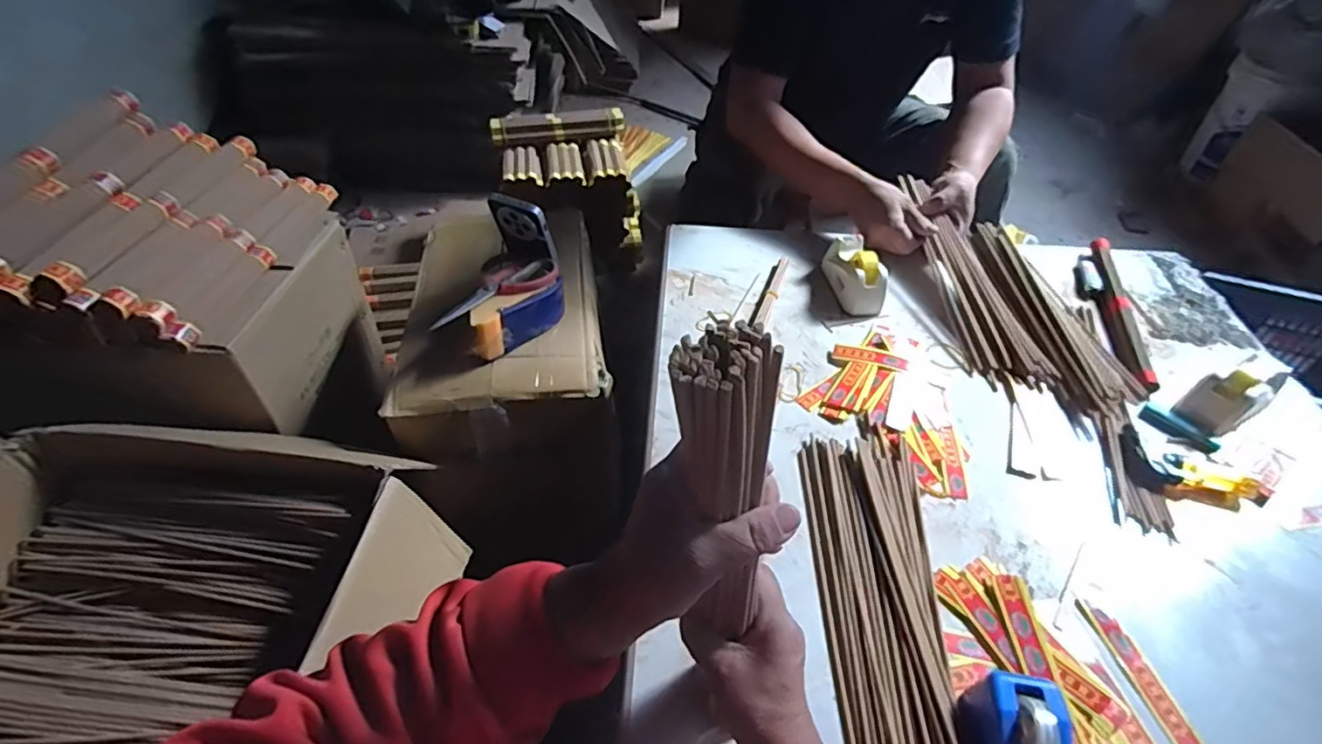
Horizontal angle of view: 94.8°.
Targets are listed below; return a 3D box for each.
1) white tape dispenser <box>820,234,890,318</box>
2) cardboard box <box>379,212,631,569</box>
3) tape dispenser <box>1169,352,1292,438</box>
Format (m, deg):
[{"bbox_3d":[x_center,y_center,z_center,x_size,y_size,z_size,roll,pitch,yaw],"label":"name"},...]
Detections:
[{"bbox_3d":[0.265,-0.139,0.832,0.058,0.059,0.118,-6,47,-7],"label":"white tape dispenser"},{"bbox_3d":[-0.222,-0.037,0.912,0.263,0.221,0.438,-3,46,-5],"label":"cardboard box"},{"bbox_3d":[0.656,0.024,0.697,0.122,0.071,0.059,-24,51,-22],"label":"tape dispenser"}]

